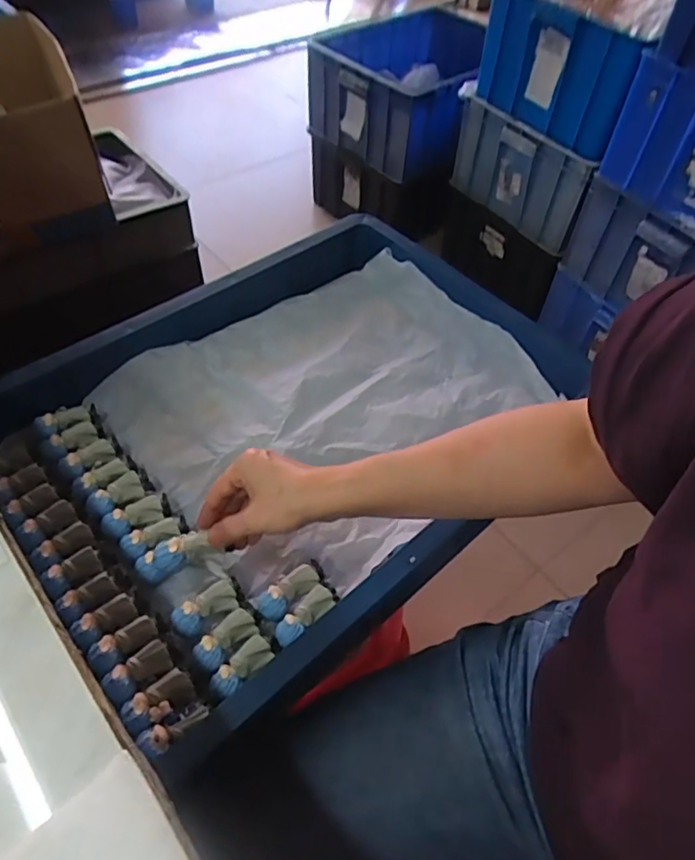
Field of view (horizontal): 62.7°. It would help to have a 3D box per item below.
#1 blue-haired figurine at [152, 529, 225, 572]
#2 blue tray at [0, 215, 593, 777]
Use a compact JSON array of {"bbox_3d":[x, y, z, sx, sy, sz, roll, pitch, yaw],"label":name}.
[{"bbox_3d":[-0.130,0.100,0.464,0.051,0.022,0.023,-11,54,-12],"label":"blue-haired figurine"},{"bbox_3d":[-0.045,-0.029,0.610,0.428,0.085,0.571,39,60,23],"label":"blue tray"}]

